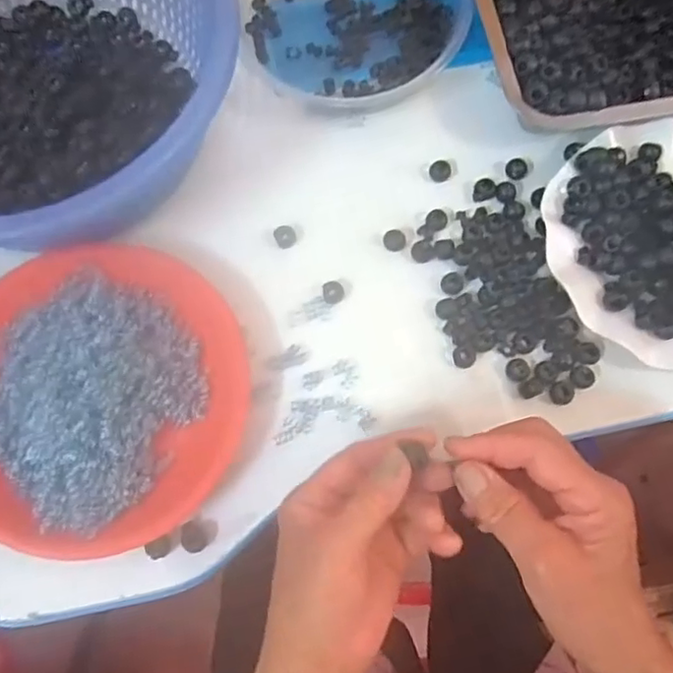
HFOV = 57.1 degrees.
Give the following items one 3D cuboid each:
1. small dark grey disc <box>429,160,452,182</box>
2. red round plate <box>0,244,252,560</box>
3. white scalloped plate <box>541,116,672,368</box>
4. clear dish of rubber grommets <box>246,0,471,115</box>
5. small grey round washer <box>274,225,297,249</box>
[{"bbox_3d":[0.078,-0.124,0.460,0.016,0.007,0.016,0,74,-1],"label":"small dark grey disc"},{"bbox_3d":[-0.158,0.032,0.392,0.191,0.041,0.194,0,74,-1],"label":"red round plate"},{"bbox_3d":[0.242,-0.070,0.430,0.185,0.027,0.178,0,74,-1],"label":"white scalloped plate"},{"bbox_3d":[0.015,-0.252,0.476,0.159,0.039,0.153,0,74,-1],"label":"clear dish of rubber grommets"},{"bbox_3d":[-0.036,-0.072,0.442,0.015,0.006,0.016,0,74,-1],"label":"small grey round washer"}]

